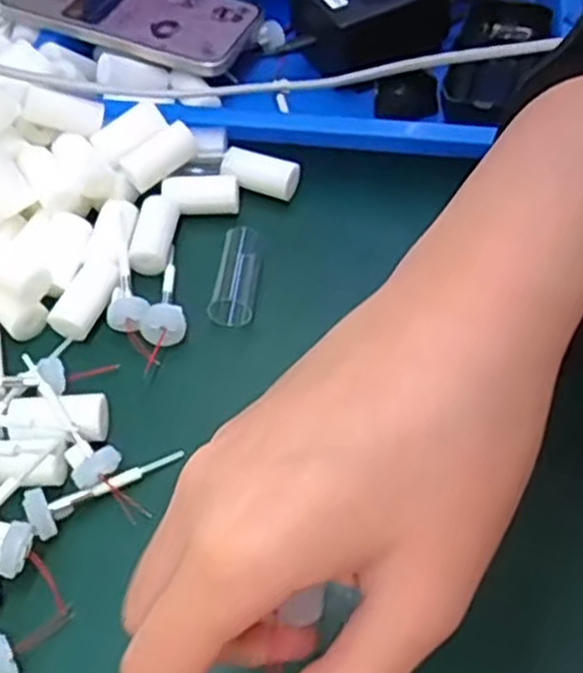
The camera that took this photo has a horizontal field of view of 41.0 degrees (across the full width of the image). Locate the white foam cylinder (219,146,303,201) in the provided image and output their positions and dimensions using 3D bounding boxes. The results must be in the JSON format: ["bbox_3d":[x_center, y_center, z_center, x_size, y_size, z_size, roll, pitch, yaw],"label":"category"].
[{"bbox_3d":[-0.017,-0.089,0.422,0.042,0.016,0.015,19,55,-1],"label":"white foam cylinder"}]

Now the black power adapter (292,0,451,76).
[{"bbox_3d":[0.049,-0.205,0.484,0.085,0.051,0.067,-17,54,-9],"label":"black power adapter"}]

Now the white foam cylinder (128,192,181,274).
[{"bbox_3d":[-0.071,-0.053,0.406,0.019,0.014,0.043,4,53,7],"label":"white foam cylinder"}]

